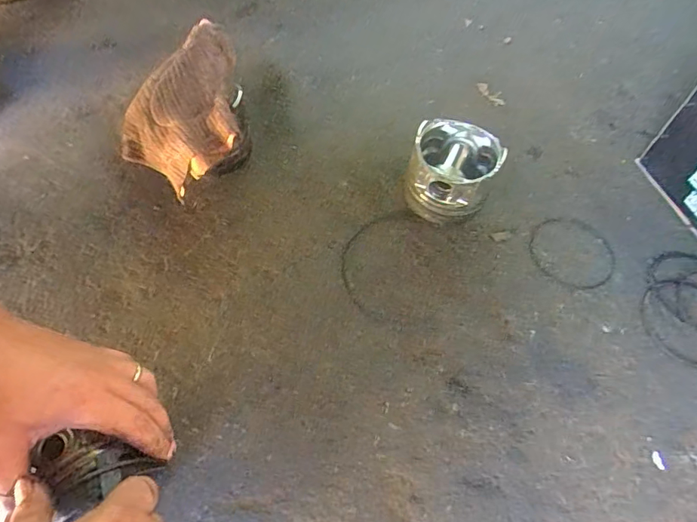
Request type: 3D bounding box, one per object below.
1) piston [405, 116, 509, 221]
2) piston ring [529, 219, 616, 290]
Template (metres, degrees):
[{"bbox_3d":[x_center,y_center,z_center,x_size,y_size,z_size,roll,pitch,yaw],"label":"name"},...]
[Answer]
[{"bbox_3d":[0.116,-0.102,0.543,0.090,0.084,0.091,1,59,-2],"label":"piston"},{"bbox_3d":[0.256,-0.011,0.548,0.096,0.005,0.095,28,61,13],"label":"piston ring"}]

